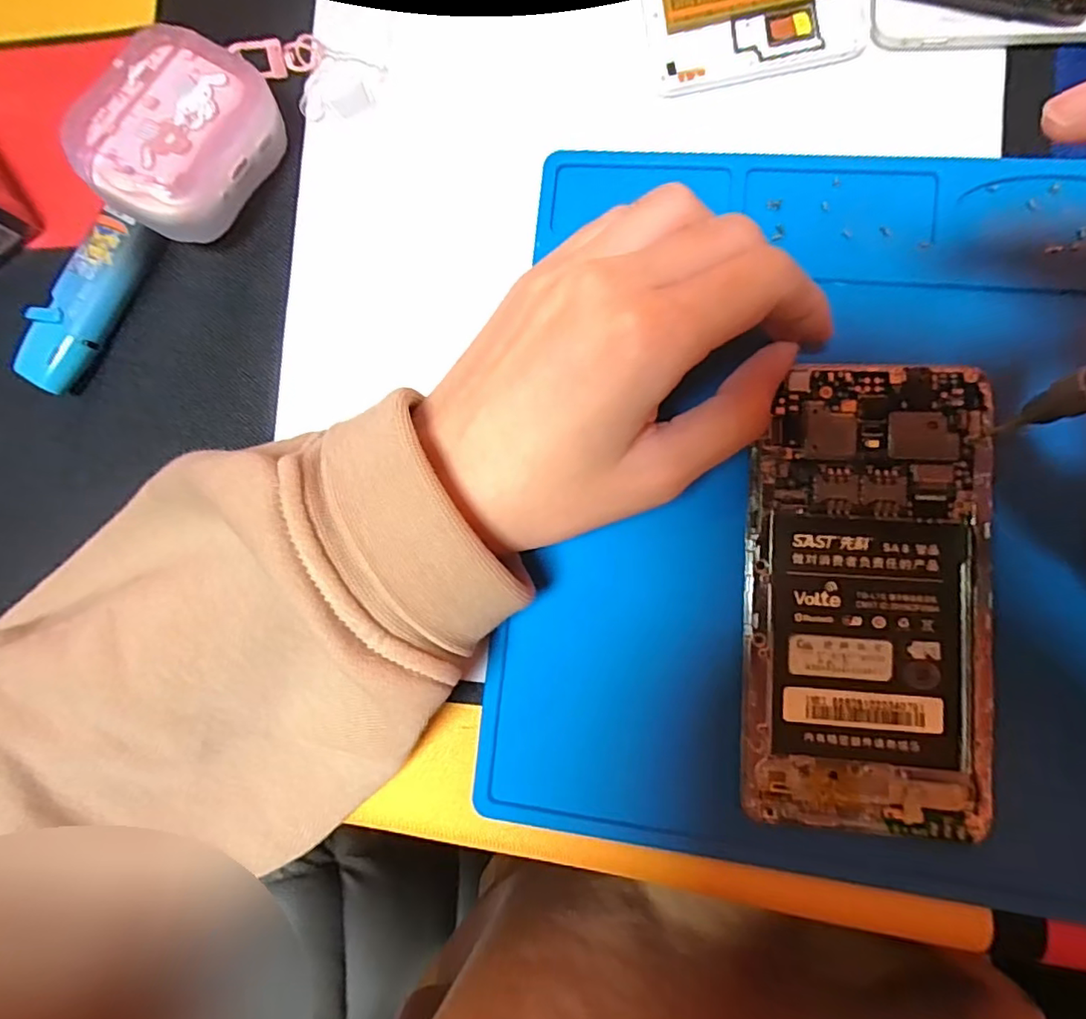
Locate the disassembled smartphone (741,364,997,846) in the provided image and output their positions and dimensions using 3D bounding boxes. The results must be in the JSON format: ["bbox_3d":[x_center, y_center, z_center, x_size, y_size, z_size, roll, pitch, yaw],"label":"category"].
[{"bbox_3d":[0.099,0.026,0.180,0.070,0.004,0.139,2,88,7],"label":"disassembled smartphone"}]

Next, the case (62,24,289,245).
[{"bbox_3d":[-0.126,-0.128,0.205,0.049,0.027,0.064,30,81,0],"label":"case"}]

